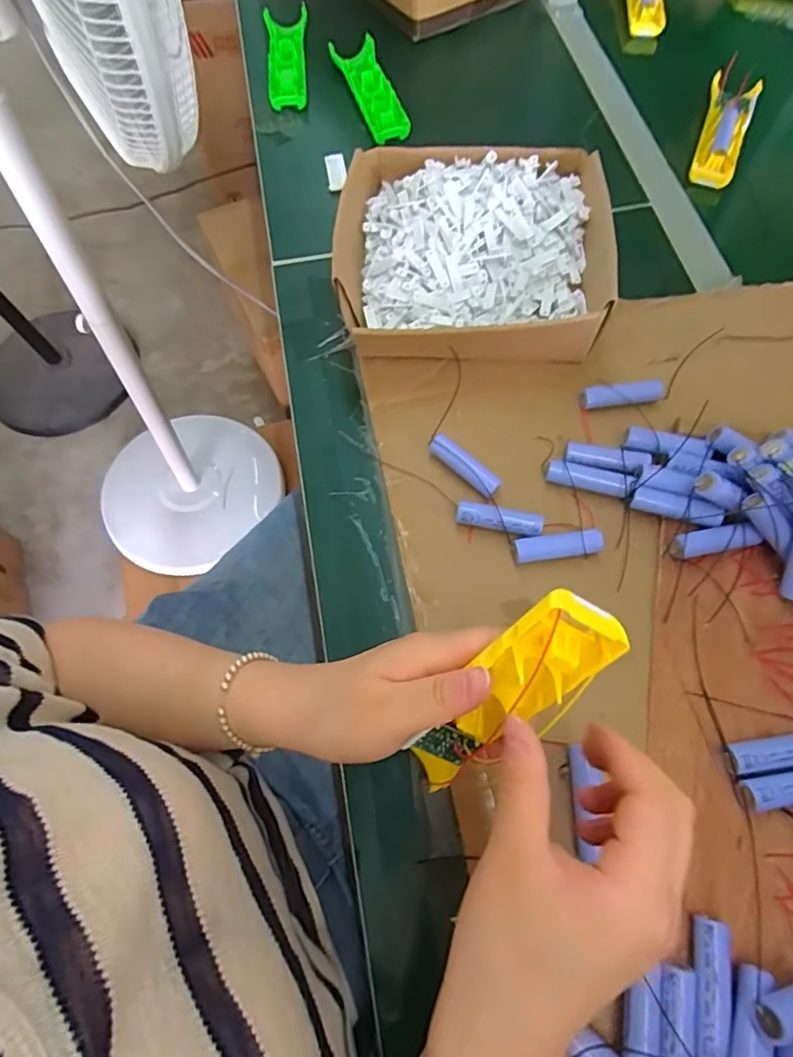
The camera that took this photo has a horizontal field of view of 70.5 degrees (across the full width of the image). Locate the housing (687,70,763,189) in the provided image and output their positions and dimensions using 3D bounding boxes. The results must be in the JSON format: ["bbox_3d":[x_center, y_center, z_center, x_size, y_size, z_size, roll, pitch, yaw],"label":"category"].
[{"bbox_3d":[0.367,-0.451,0.629,0.052,0.031,0.159,21,69,9],"label":"housing"}]

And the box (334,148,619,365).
[{"bbox_3d":[0.073,-0.248,0.517,0.243,0.064,0.236,4,67,2],"label":"box"}]

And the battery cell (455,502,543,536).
[{"bbox_3d":[0.080,-0.006,0.438,0.067,0.021,0.017,8,67,4],"label":"battery cell"}]

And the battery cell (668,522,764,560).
[{"bbox_3d":[0.231,0.010,0.412,0.067,0.021,0.019,-12,67,-4],"label":"battery cell"}]

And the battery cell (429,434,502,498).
[{"bbox_3d":[0.054,-0.050,0.453,0.066,0.021,0.015,40,73,16],"label":"battery cell"}]

